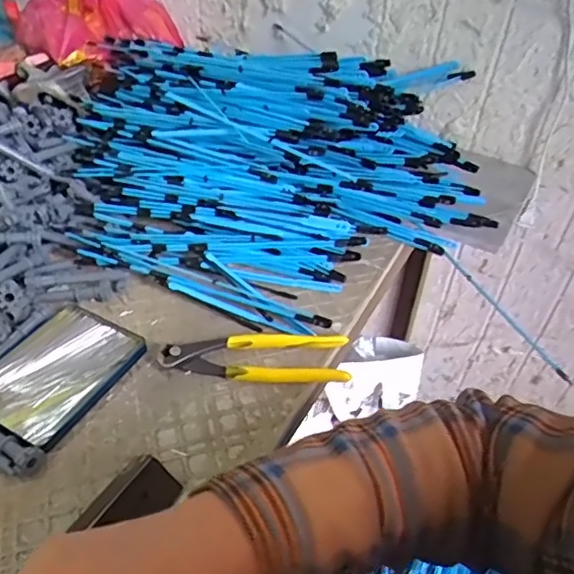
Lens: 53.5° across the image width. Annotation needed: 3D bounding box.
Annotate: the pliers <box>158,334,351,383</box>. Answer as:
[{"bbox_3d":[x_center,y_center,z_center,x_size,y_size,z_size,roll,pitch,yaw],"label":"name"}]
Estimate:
[{"bbox_3d":[-0.028,0.060,0.506,0.162,0.023,0.049,5,43,0],"label":"pliers"}]

